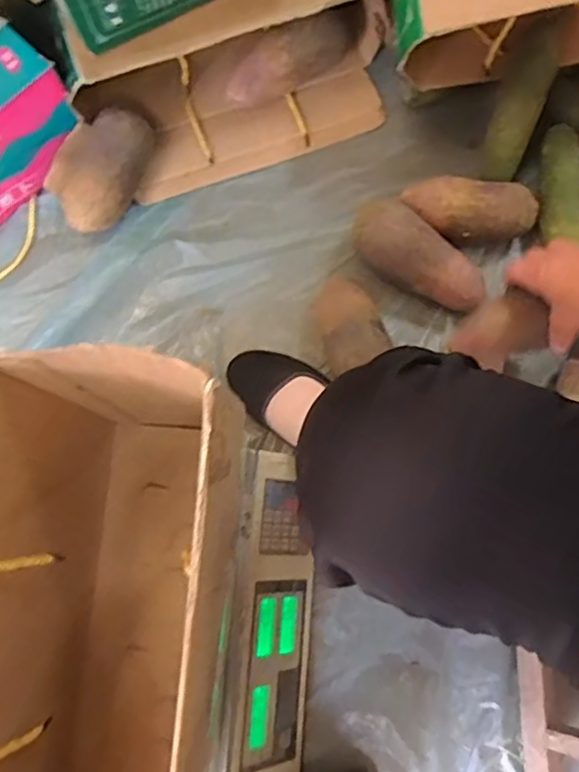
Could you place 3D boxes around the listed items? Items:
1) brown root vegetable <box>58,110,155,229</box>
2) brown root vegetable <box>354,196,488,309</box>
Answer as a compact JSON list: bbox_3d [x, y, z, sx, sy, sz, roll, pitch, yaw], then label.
[{"bbox_3d":[-0.227,-0.262,0.710,0.085,0.067,0.153,26,82,5],"label":"brown root vegetable"},{"bbox_3d":[0.147,-0.141,0.683,0.176,0.088,0.070,37,83,6],"label":"brown root vegetable"}]

